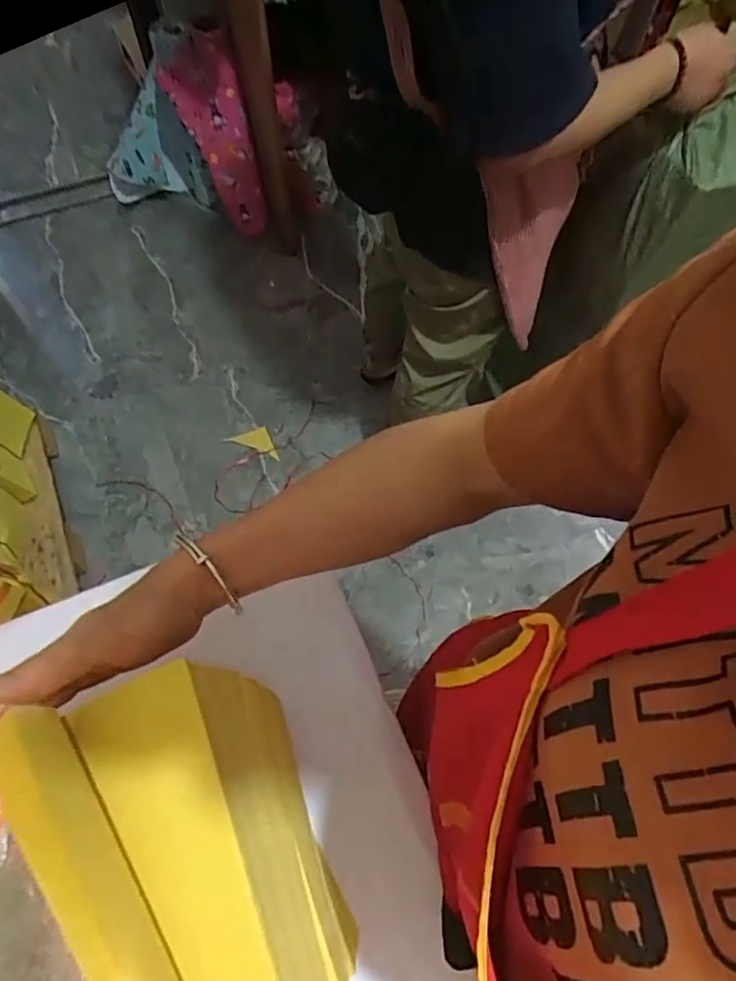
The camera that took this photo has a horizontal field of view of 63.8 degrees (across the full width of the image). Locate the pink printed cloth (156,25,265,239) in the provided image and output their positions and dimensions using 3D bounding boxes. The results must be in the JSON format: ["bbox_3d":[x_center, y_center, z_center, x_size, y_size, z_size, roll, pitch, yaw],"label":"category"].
[{"bbox_3d":[-0.400,-0.920,1.581,0.192,0.450,0.226,-17,66,-8],"label":"pink printed cloth"}]

